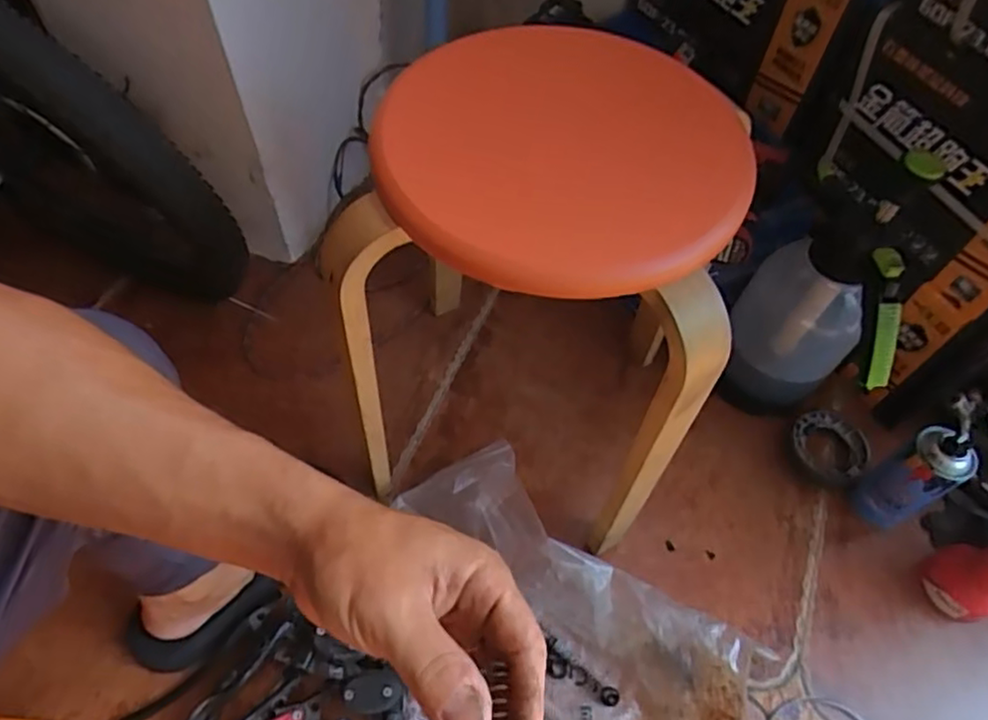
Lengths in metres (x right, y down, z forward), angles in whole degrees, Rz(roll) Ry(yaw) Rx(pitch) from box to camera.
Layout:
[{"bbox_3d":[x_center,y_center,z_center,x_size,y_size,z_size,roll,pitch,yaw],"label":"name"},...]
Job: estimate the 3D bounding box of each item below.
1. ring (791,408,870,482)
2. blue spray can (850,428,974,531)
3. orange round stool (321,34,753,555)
[{"bbox_3d":[0.435,0.110,0.864,0.085,0.033,0.093,2,54,-2],"label":"ring"},{"bbox_3d":[0.476,0.142,0.764,0.057,0.162,0.060,2,54,-2],"label":"blue spray can"},{"bbox_3d":[0.051,-0.062,0.670,0.300,0.416,0.318,14,57,6],"label":"orange round stool"}]

